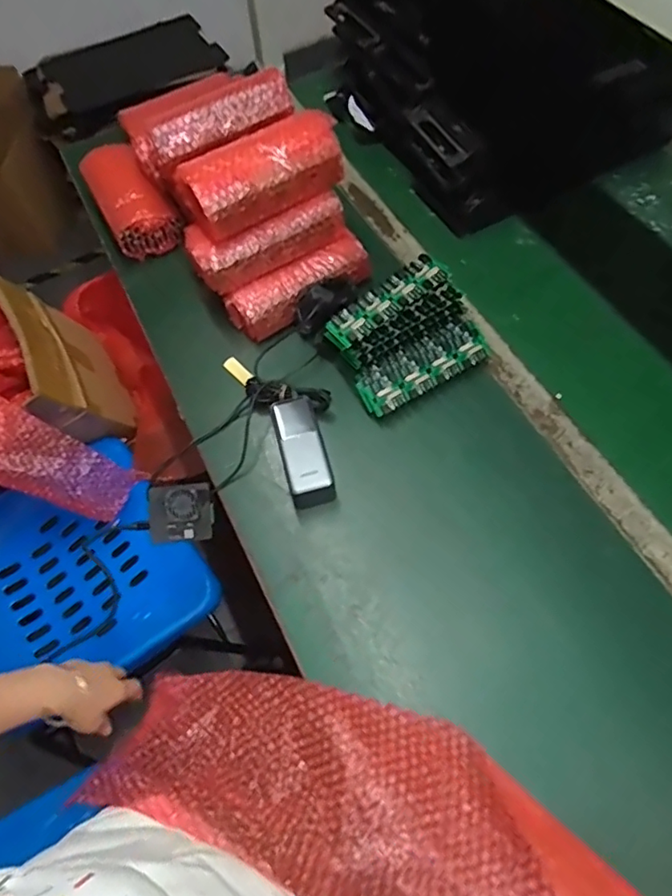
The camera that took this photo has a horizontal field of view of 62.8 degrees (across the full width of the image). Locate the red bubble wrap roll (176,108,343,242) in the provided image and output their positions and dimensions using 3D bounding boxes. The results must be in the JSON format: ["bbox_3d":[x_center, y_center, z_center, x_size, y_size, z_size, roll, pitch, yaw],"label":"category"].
[{"bbox_3d":[-0.103,-0.371,0.730,0.209,0.068,0.115,-33,66,-13],"label":"red bubble wrap roll"}]

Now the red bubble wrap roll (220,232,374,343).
[{"bbox_3d":[-0.050,-0.231,0.795,0.212,0.062,0.060,-32,65,-12],"label":"red bubble wrap roll"}]

